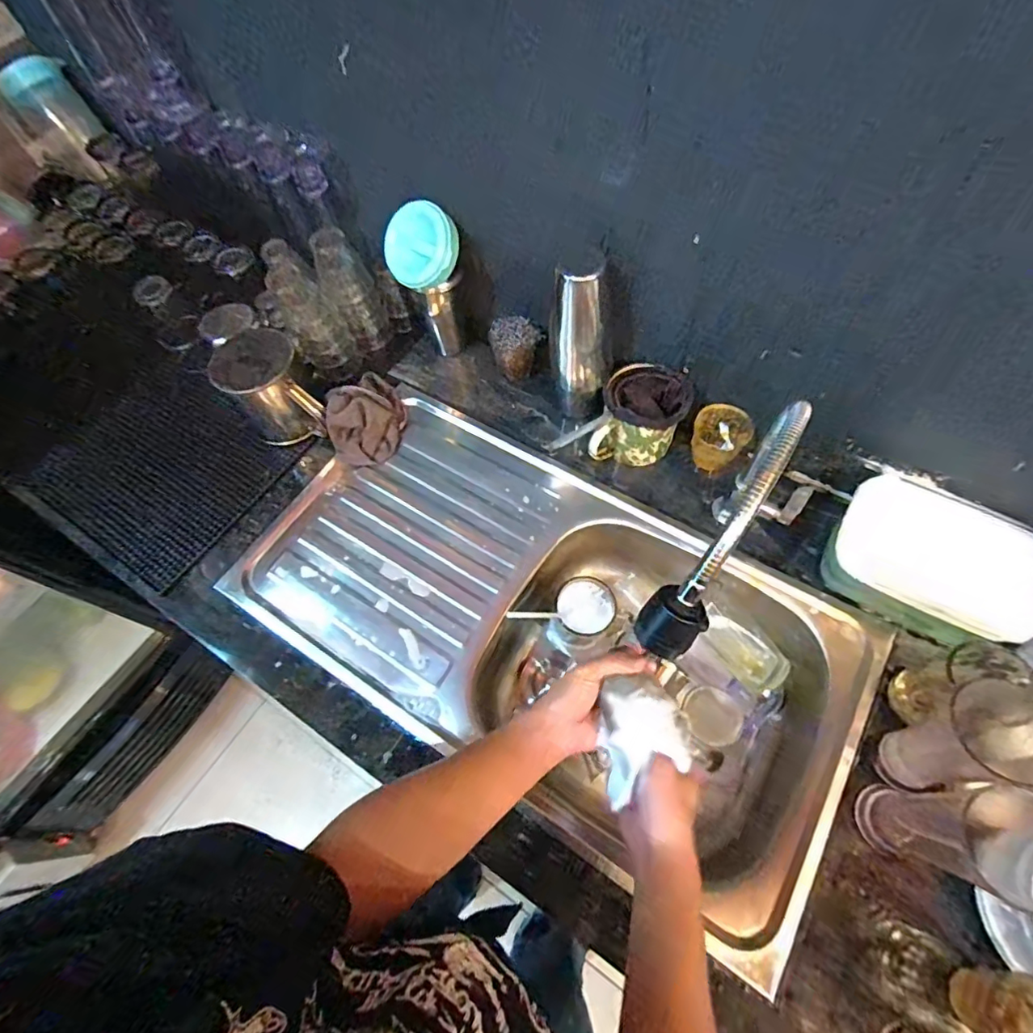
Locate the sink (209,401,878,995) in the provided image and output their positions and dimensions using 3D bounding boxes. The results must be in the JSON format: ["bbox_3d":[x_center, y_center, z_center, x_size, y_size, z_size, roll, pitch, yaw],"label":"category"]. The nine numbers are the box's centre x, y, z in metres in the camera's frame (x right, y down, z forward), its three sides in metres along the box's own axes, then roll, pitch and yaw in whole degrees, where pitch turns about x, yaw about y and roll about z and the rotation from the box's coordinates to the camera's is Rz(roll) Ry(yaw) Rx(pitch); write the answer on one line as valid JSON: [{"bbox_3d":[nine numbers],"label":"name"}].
[{"bbox_3d":[0.030,0.140,0.707,0.741,0.130,0.400,29,68,17],"label":"sink"}]

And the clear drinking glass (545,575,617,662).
[{"bbox_3d":[0.086,0.140,0.711,0.092,0.097,0.077,-42,68,-16],"label":"clear drinking glass"}]

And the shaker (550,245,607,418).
[{"bbox_3d":[0.083,-0.233,0.693,0.079,0.257,0.072,7,64,7],"label":"shaker"}]

